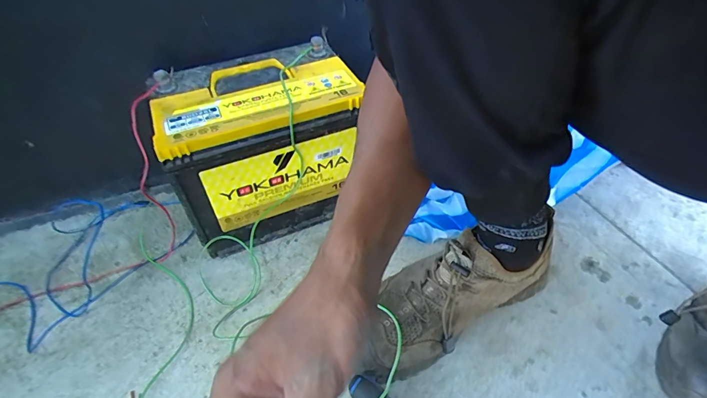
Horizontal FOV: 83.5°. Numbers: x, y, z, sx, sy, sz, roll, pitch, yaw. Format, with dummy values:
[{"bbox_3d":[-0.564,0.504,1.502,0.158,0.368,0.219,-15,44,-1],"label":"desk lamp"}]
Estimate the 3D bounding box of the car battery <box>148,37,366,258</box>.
[{"bbox_3d":[-0.122,-0.063,0.561,0.245,0.216,0.155,-22,48,-18],"label":"car battery"}]

